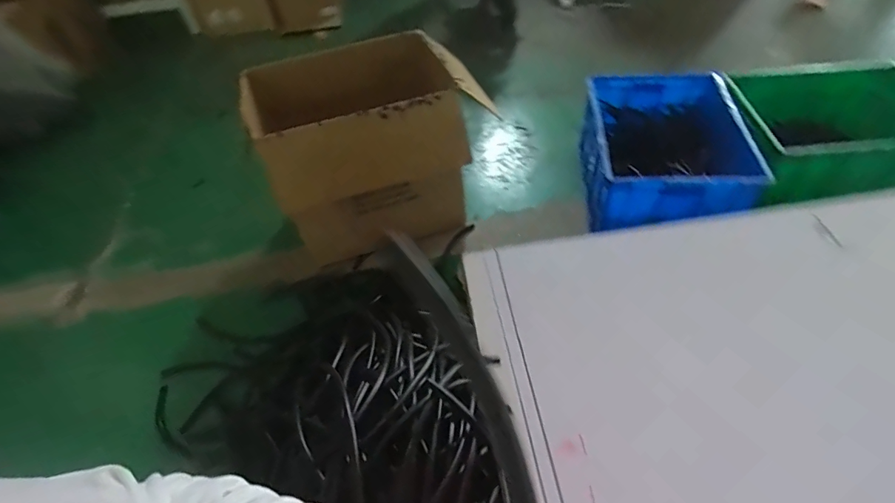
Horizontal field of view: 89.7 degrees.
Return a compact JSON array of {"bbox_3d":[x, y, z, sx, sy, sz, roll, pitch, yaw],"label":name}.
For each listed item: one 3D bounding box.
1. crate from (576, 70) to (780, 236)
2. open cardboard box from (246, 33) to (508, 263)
[{"bbox_3d":[0.639,-0.308,1.374,0.408,0.258,0.533,0,51,6],"label":"crate"},{"bbox_3d":[-0.253,-0.322,1.387,0.582,0.486,0.523,-18,52,-9],"label":"open cardboard box"}]

